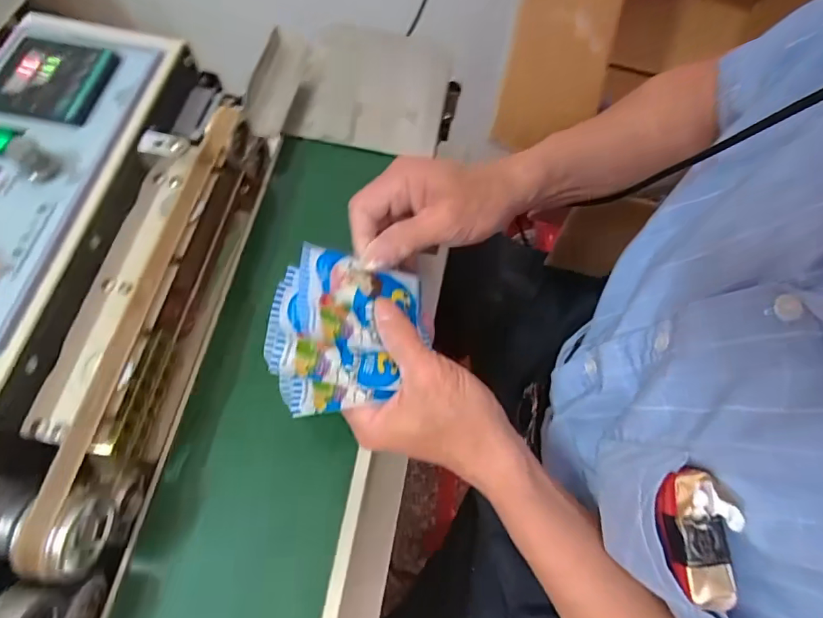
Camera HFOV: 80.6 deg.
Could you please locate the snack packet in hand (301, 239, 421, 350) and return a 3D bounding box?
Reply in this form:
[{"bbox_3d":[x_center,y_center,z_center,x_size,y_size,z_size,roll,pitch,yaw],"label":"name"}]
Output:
[{"bbox_3d":[-0.032,-0.004,0.328,0.092,0.006,0.065,12,62,-35],"label":"snack packet in hand"}]

